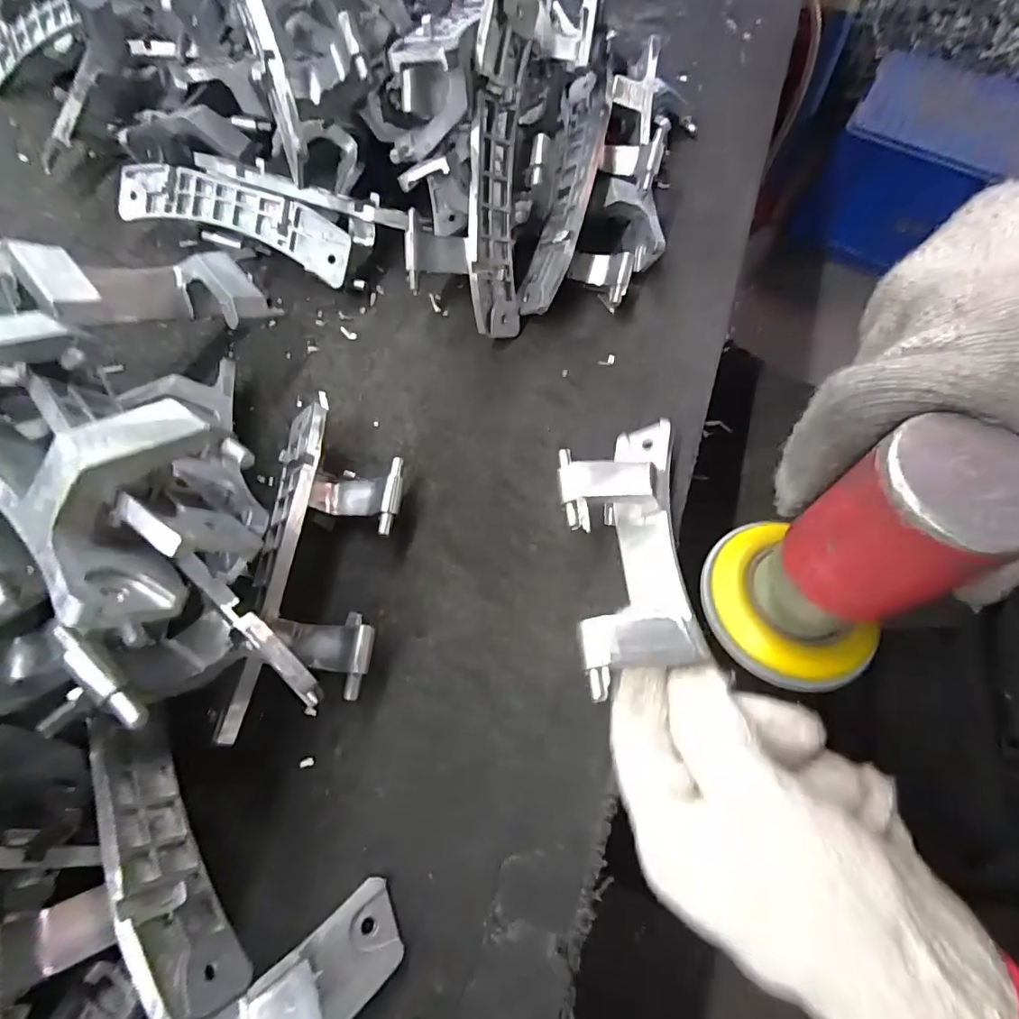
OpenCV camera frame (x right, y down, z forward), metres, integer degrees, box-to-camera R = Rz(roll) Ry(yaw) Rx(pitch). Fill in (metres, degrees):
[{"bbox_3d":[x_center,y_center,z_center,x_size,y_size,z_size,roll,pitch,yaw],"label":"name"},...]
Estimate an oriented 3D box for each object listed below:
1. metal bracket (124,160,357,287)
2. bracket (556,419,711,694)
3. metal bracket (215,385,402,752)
[{"bbox_3d":[-0.163,-0.174,0.304,0.151,0.015,0.036,20,103,6],"label":"metal bracket"},{"bbox_3d":[0.052,0.013,0.230,0.063,0.036,0.137,8,56,2],"label":"bracket"},{"bbox_3d":[-0.084,0.014,0.233,0.059,0.034,0.164,4,67,0],"label":"metal bracket"}]

